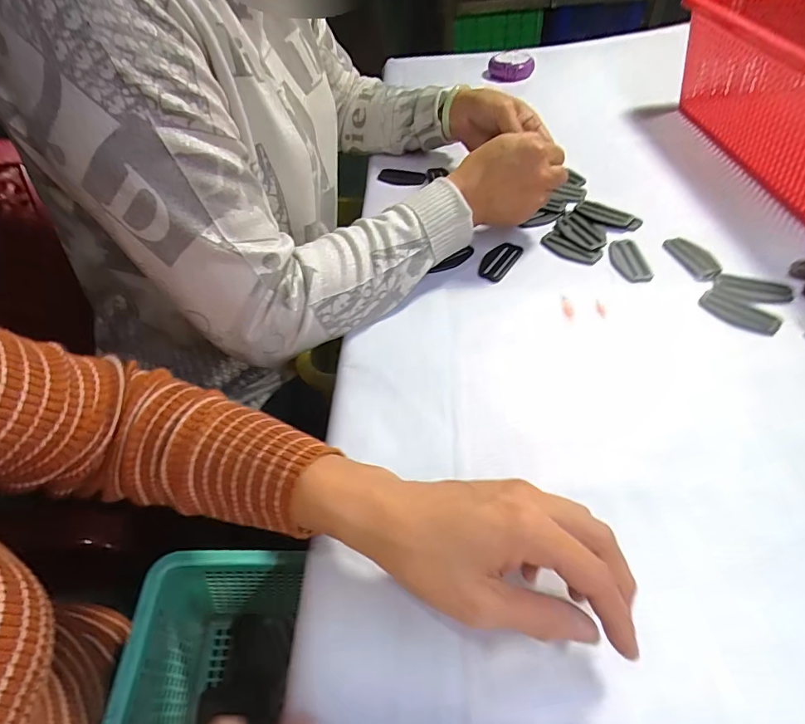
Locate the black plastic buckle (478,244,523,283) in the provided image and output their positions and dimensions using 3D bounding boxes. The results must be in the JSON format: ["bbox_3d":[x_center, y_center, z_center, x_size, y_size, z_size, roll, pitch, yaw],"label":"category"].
[{"bbox_3d":[0.096,-0.101,0.457,0.031,0.004,0.055,22,54,22],"label":"black plastic buckle"}]

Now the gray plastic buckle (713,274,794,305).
[{"bbox_3d":[0.309,-0.064,0.405,0.058,0.004,0.030,15,52,17],"label":"gray plastic buckle"}]

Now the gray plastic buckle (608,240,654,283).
[{"bbox_3d":[0.220,-0.098,0.445,0.031,0.006,0.065,-5,49,1],"label":"gray plastic buckle"}]

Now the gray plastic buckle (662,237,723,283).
[{"bbox_3d":[0.276,-0.099,0.437,0.027,0.006,0.064,-9,49,-3],"label":"gray plastic buckle"}]

